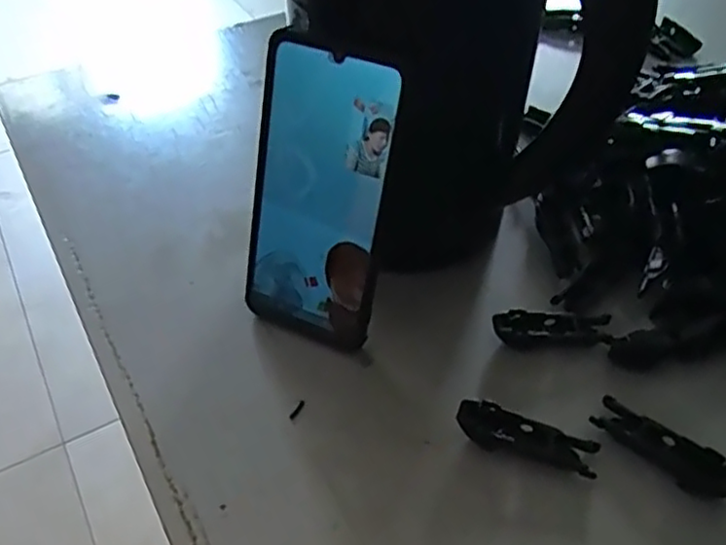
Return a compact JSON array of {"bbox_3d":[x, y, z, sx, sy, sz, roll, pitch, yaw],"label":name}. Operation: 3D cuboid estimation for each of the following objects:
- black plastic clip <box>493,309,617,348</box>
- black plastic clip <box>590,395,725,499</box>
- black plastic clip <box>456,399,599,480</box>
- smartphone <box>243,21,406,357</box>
[{"bbox_3d":[0.113,0.032,0.389,0.072,0.018,0.023,-2,48,0],"label":"black plastic clip"},{"bbox_3d":[0.155,0.091,0.339,0.071,0.014,0.020,31,56,26],"label":"black plastic clip"},{"bbox_3d":[0.085,0.086,0.343,0.071,0.017,0.020,14,50,14],"label":"black plastic clip"},{"bbox_3d":[-0.026,-0.035,0.355,0.075,0.167,0.006,16,31,14],"label":"smartphone"}]

